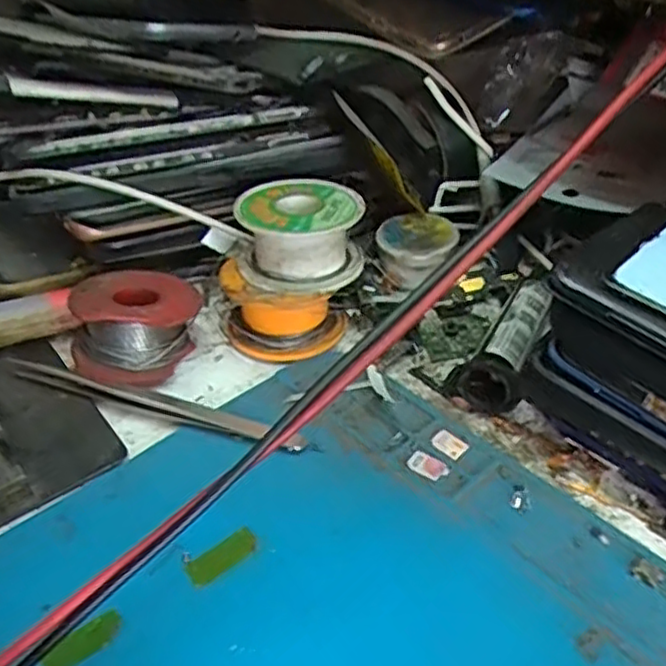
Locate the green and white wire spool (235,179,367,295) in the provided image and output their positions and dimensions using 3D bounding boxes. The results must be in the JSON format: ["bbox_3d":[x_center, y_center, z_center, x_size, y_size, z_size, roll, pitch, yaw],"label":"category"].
[{"bbox_3d":[-0.014,-0.041,0.301,0.051,0.035,0.048,-1,38,1],"label":"green and white wire spool"}]

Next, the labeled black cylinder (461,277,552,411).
[{"bbox_3d":[0.071,0.006,0.289,0.022,0.023,0.067,15,41,20],"label":"labeled black cylinder"}]

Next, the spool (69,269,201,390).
[{"bbox_3d":[-0.081,-0.005,0.299,0.048,0.032,0.049,10,40,14],"label":"spool"}]

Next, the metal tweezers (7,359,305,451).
[{"bbox_3d":[-0.071,0.026,0.281,0.127,0.007,0.013,12,40,16],"label":"metal tweezers"}]

